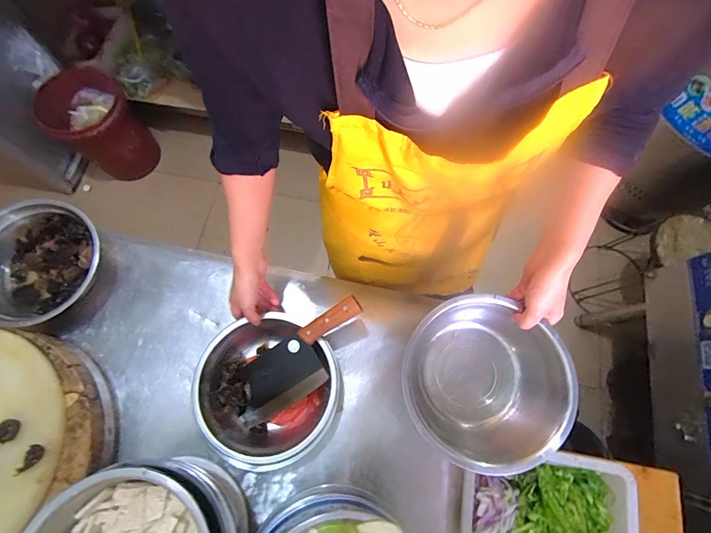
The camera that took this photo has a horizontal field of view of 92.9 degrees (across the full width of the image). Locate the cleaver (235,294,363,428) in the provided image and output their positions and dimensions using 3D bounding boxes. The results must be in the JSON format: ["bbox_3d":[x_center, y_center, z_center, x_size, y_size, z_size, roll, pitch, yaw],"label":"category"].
[{"bbox_3d":[-0.098,0.154,0.574,0.110,0.018,0.274,44,96,11],"label":"cleaver"}]

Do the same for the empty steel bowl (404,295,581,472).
[{"bbox_3d":[0.185,0.172,0.517,0.229,0.121,0.217,0,73,-1],"label":"empty steel bowl"}]

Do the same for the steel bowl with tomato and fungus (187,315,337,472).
[{"bbox_3d":[-0.148,0.208,0.590,0.237,0.066,0.233,0,73,-1],"label":"steel bowl with tomato and fungus"}]

